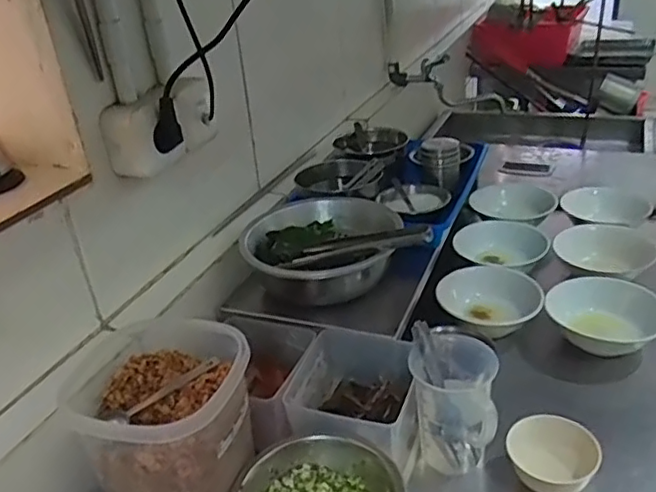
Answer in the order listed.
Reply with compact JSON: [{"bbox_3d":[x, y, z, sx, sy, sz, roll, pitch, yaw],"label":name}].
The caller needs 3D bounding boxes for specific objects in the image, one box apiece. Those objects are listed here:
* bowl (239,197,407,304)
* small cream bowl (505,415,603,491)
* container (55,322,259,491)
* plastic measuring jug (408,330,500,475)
[{"bbox_3d":[-0.012,0.007,0.847,0.199,0.070,0.178,1,29,11],"label":"bowl"},{"bbox_3d":[0.237,0.225,0.650,0.086,0.054,0.091,-4,28,2],"label":"small cream bowl"},{"bbox_3d":[-0.172,0.180,0.638,0.174,0.143,0.164,5,30,18],"label":"container"},{"bbox_3d":[0.135,0.178,0.672,0.087,0.131,0.099,1,29,12],"label":"plastic measuring jug"}]

